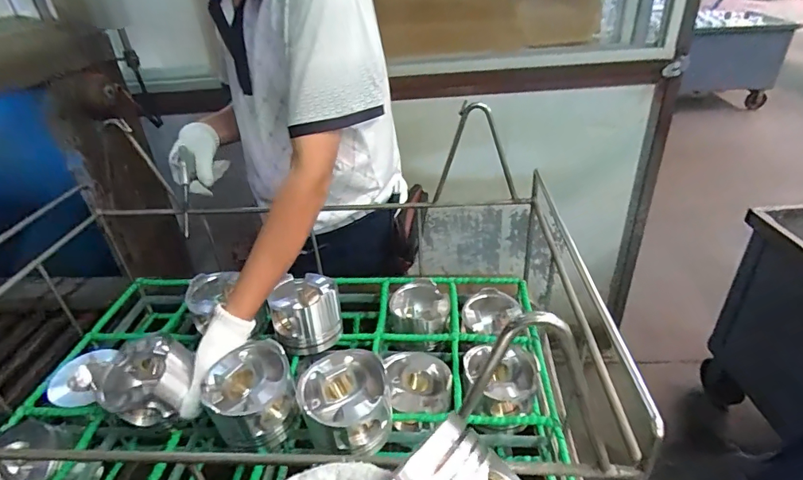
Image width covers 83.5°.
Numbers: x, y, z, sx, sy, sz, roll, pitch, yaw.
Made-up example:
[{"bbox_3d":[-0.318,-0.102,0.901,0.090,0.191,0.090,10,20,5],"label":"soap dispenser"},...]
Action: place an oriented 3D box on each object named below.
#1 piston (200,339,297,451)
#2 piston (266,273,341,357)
[{"bbox_3d":[-0.194,0.215,0.592,0.111,0.102,0.123,-18,35,-19],"label":"piston"},{"bbox_3d":[-0.155,0.115,0.736,0.108,0.081,0.117,-11,33,-8],"label":"piston"}]

